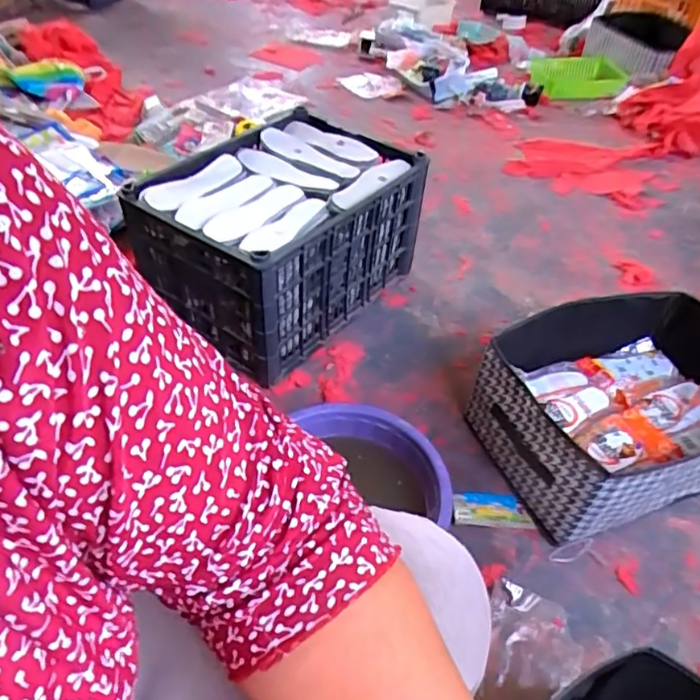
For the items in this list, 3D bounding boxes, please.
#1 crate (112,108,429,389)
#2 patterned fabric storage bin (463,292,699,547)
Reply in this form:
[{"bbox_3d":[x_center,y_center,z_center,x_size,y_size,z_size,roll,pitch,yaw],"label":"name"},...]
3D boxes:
[{"bbox_3d":[-0.136,-0.258,1.224,0.395,0.282,0.508,30,54,25],"label":"crate"},{"bbox_3d":[0.453,0.076,0.945,0.453,0.169,0.319,-15,49,-13],"label":"patterned fabric storage bin"}]

